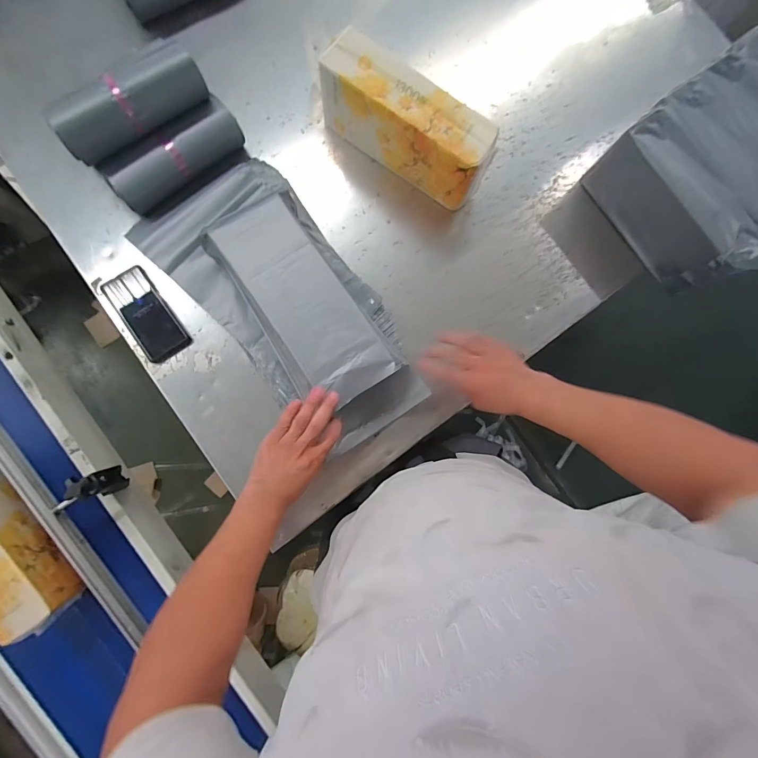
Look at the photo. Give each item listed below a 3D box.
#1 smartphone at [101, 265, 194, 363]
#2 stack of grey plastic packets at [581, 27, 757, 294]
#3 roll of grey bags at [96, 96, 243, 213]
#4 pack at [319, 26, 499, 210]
[{"bbox_3d":[-0.400,-0.111,0.643,0.076,0.009,0.166,-35,87,-8],"label":"smartphone"},{"bbox_3d":[0.644,-0.393,0.711,0.384,0.152,0.317,-38,87,-9],"label":"stack of grey plastic packets"},{"bbox_3d":[-0.346,-0.383,0.643,0.236,0.072,0.068,-39,87,-9],"label":"roll of grey bags"},{"bbox_3d":[0.046,-0.447,0.668,0.321,0.140,0.093,35,81,0],"label":"pack"}]

